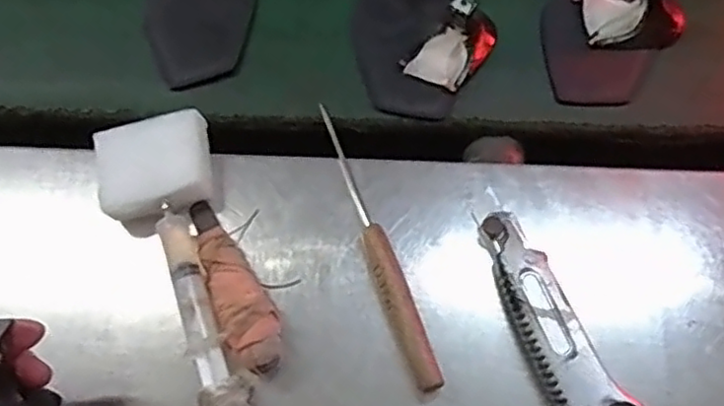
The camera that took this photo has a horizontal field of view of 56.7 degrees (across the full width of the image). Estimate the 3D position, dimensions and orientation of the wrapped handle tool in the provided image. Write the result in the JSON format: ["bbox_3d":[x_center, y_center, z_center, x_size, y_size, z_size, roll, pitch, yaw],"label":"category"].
[{"bbox_3d":[-0.077,0.045,0.390,0.031,0.026,0.116,-26,68,-9],"label":"wrapped handle tool"}]

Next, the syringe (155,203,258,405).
[{"bbox_3d":[-0.092,0.066,0.385,0.026,0.023,0.134,-22,67,-7],"label":"syringe"}]

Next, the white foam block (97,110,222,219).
[{"bbox_3d":[-0.129,-0.021,0.420,0.068,0.032,0.059,-12,67,-3],"label":"white foam block"}]

